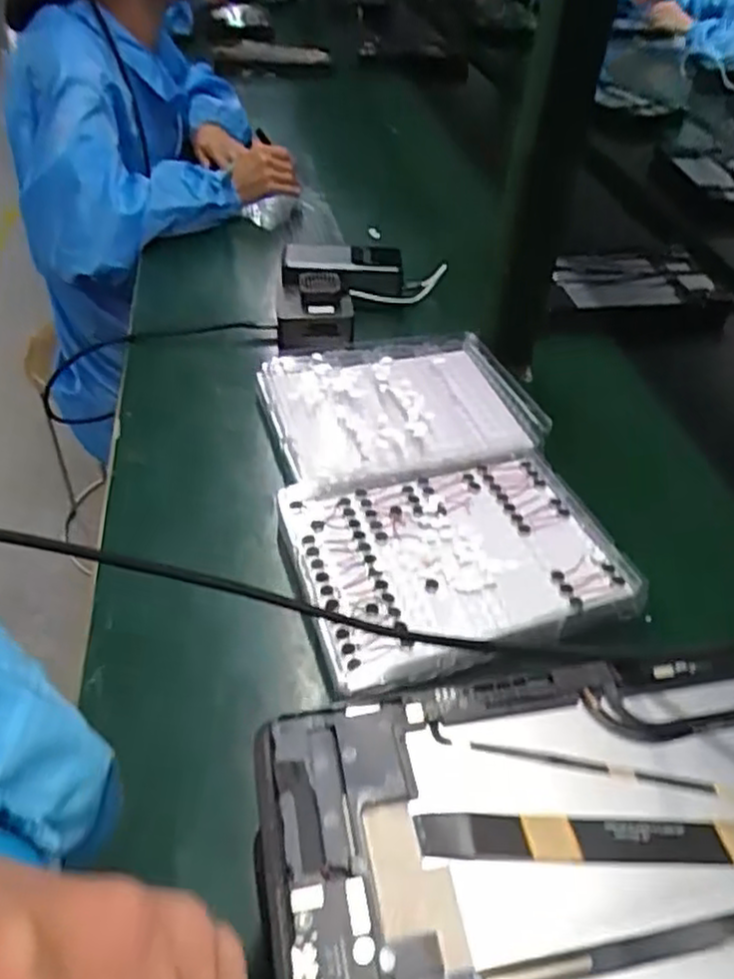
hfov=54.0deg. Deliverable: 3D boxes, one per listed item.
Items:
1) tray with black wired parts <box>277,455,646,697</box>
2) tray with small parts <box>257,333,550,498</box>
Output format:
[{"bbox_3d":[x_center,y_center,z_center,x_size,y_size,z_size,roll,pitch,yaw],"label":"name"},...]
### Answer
[{"bbox_3d":[0.059,0.041,0.504,0.214,0.012,0.172,-11,45,-13],"label":"tray with black wired parts"},{"bbox_3d":[0.031,-0.071,0.637,0.221,0.027,0.183,-11,45,-13],"label":"tray with small parts"}]

